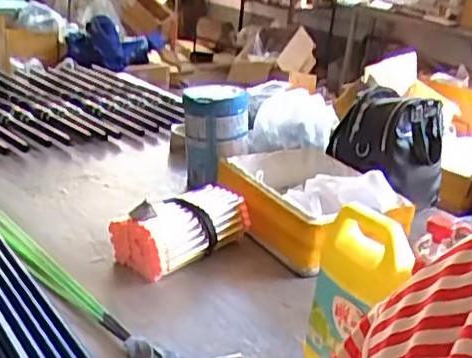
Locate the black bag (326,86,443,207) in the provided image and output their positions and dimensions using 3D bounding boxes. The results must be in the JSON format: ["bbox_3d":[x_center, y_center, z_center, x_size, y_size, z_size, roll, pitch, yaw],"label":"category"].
[{"bbox_3d":[0.311,-0.060,1.289,0.223,0.204,0.207,16,24,18],"label":"black bag"}]

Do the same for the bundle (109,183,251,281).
[{"bbox_3d":[-0.083,0.083,1.049,0.113,0.089,0.217,26,29,37],"label":"bundle"}]

